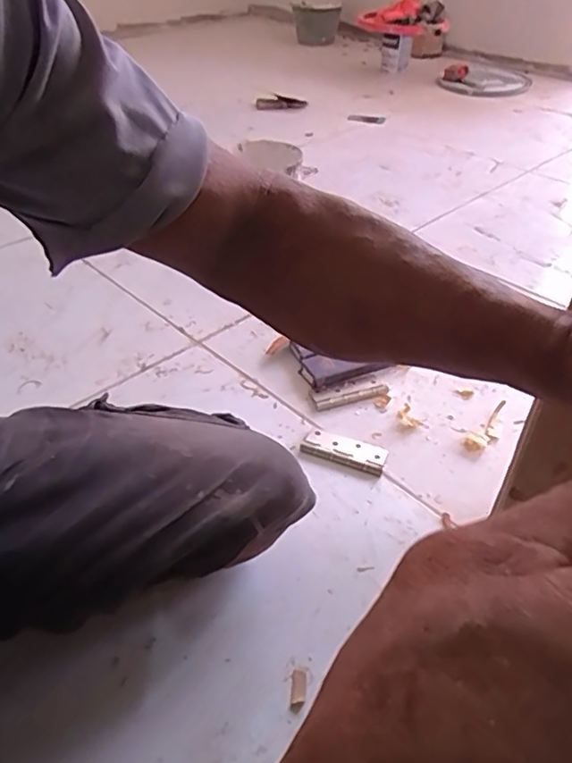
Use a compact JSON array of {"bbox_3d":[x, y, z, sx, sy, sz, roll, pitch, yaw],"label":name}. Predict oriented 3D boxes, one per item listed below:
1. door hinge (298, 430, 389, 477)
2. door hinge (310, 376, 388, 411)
[{"bbox_3d":[0.069,0.085,0.707,0.103,0.008,0.041,17,44,18],"label":"door hinge"},{"bbox_3d":[0.085,0.015,0.785,0.103,0.008,0.039,-14,43,-16],"label":"door hinge"}]

